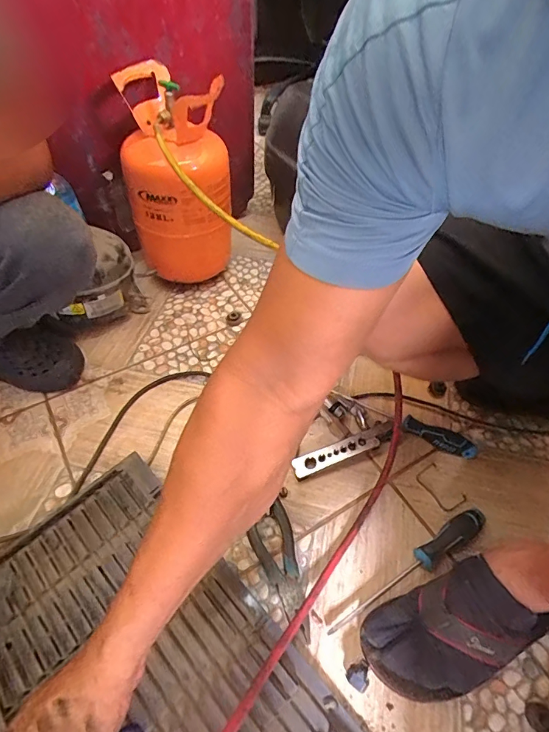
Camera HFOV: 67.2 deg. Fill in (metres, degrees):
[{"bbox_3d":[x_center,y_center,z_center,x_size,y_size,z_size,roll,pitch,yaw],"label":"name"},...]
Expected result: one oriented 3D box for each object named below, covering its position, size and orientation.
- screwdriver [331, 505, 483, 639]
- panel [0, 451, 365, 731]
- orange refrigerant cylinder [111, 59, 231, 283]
[{"bbox_3d":[0.174,0.257,0.520,0.248,0.031,0.031,-27,57,-22],"label":"screwdriver"},{"bbox_3d":[-0.107,0.355,0.424,0.265,0.035,0.539,-36,61,-27],"label":"panel"},{"bbox_3d":[-0.176,-0.341,0.766,0.177,0.312,0.217,-8,52,-9],"label":"orange refrigerant cylinder"}]

